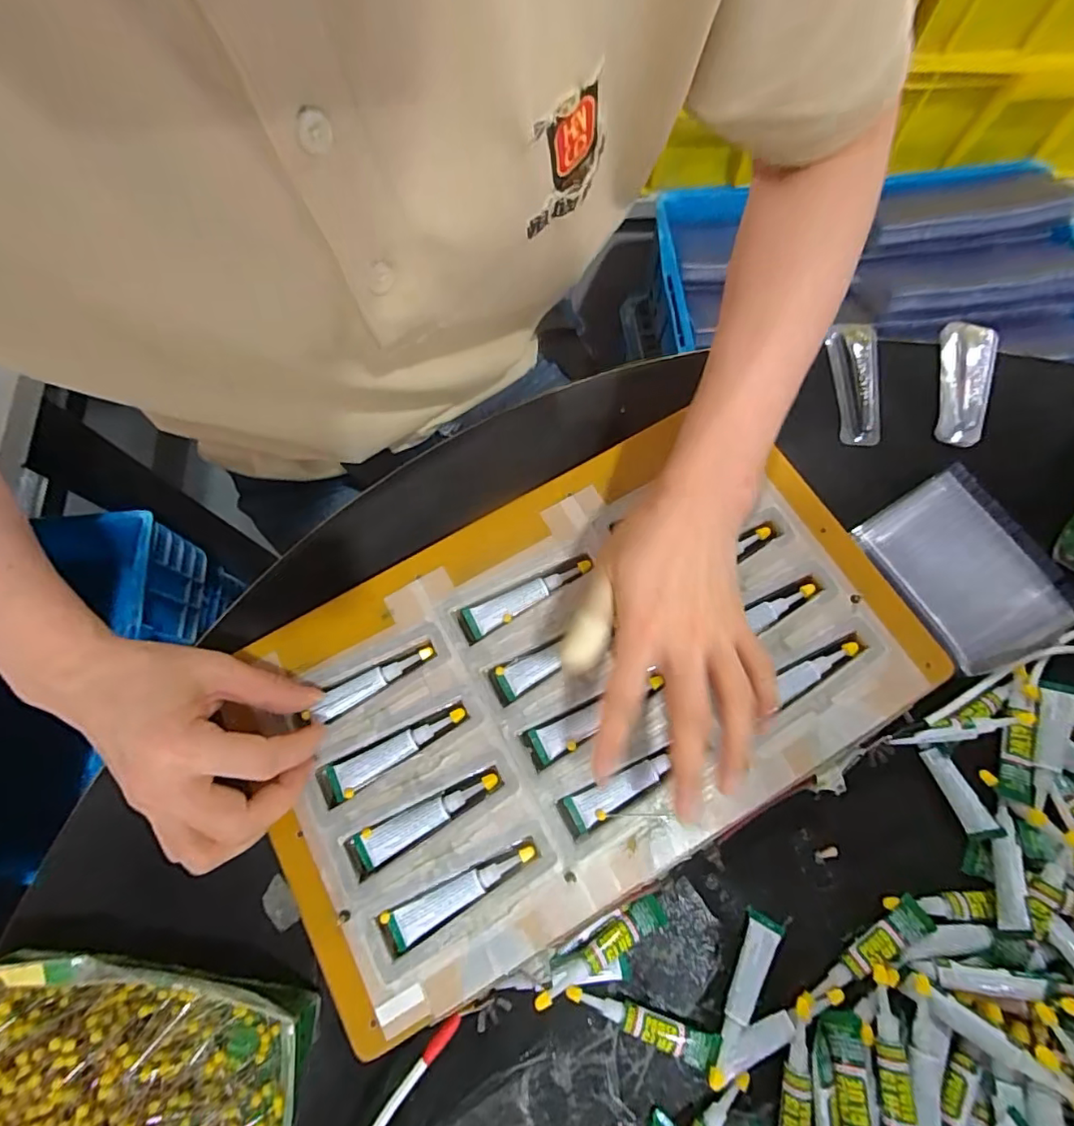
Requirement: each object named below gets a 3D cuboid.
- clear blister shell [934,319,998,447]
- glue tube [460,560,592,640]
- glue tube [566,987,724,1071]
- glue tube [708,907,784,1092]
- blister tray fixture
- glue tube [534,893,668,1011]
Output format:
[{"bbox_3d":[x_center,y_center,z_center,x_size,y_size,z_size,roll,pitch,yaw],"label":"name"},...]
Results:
[{"bbox_3d":[0.328,-0.138,0.417,0.030,0.022,0.098,13,72,6],"label":"clear blister shell"},{"bbox_3d":[-0.005,0.021,0.345,0.085,0.007,0.018,-24,72,-6],"label":"glue tube"},{"bbox_3d":[0.057,0.255,0.302,0.083,0.009,0.017,16,73,7],"label":"glue tube"},{"bbox_3d":[0.116,0.242,0.303,0.019,0.009,0.085,22,74,9],"label":"glue tube"},{"bbox_3d":[0.022,0.064,0.330,0.379,0.012,0.231,-29,73,-7],"label":"blister tray fixture"},{"bbox_3d":[0.036,0.217,0.305,0.085,0.010,0.019,-23,72,-22],"label":"glue tube"}]

